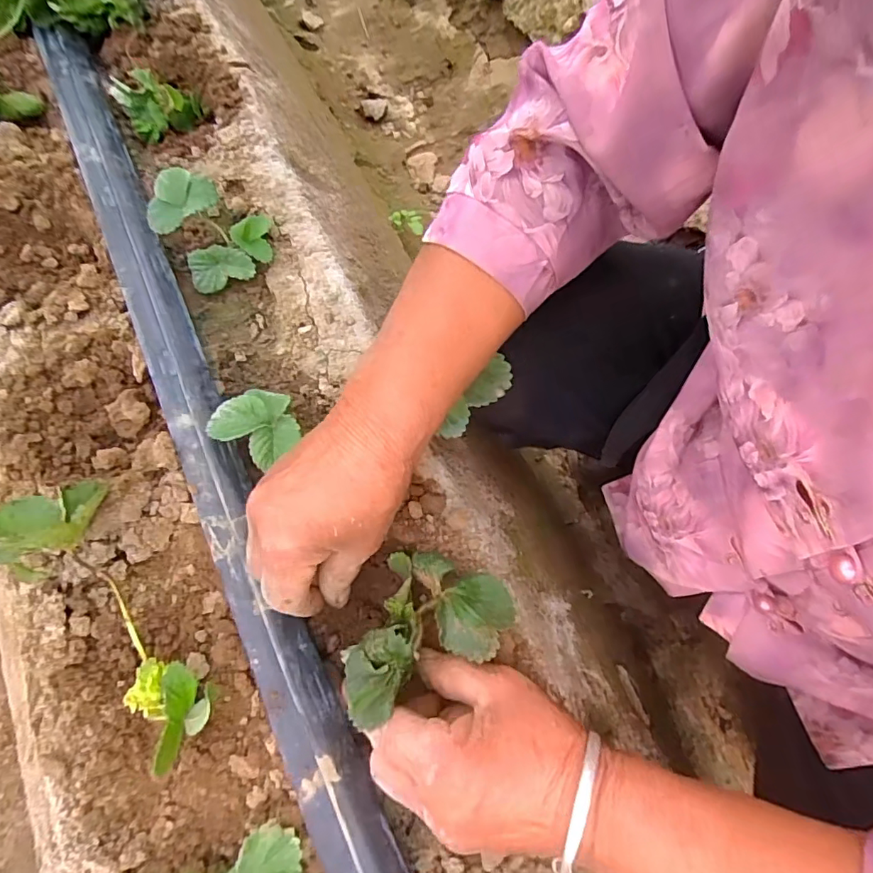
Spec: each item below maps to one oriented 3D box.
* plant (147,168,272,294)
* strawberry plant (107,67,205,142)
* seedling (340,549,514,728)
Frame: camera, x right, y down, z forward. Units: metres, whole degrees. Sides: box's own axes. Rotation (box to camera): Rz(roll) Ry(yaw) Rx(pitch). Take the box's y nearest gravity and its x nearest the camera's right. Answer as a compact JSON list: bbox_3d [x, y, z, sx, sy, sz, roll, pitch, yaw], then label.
[{"bbox_3d":[-0.167,-0.157,0.382,0.072,0.057,0.073,1,69,-2],"label":"plant"},{"bbox_3d":[-0.236,-0.285,0.436,0.063,0.037,0.042,-26,72,-12],"label":"strawberry plant"},{"bbox_3d":[-0.006,0.114,0.282,0.076,0.042,0.093,22,72,7],"label":"seedling"}]

